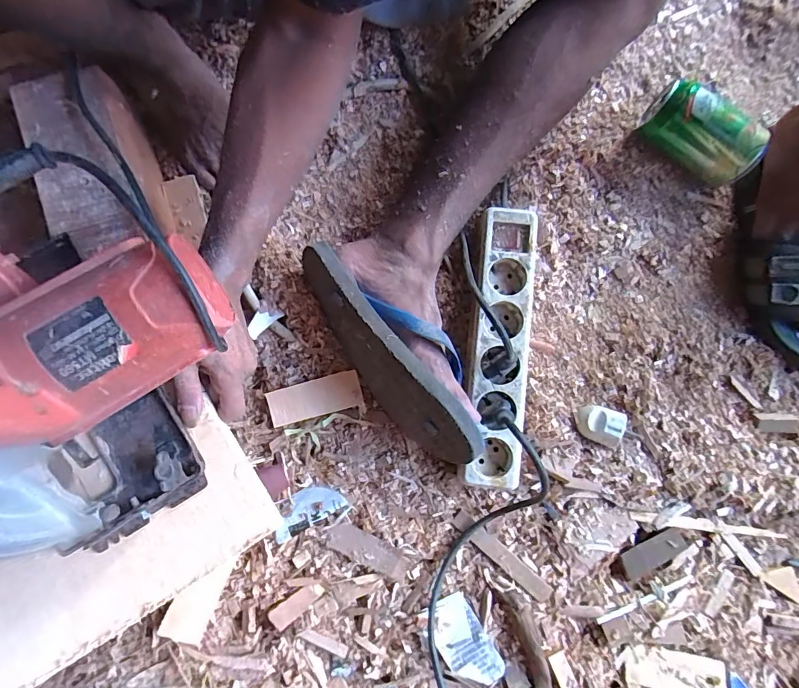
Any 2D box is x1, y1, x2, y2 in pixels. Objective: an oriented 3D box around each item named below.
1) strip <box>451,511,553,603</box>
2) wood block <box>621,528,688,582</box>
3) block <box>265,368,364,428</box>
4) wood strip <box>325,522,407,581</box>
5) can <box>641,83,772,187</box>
[{"bbox_3d":[0.103,0.214,0.436,0.114,0.005,0.018,40,84,6],"label":"strip"},{"bbox_3d":[0.254,0.209,0.432,0.065,0.009,0.025,-28,82,-4],"label":"wood block"},{"bbox_3d":[-0.087,0.054,0.440,0.093,0.009,0.037,-15,81,-2],"label":"block"},{"bbox_3d":[-0.033,0.204,0.430,0.082,0.004,0.030,24,88,8],"label":"wood strip"},{"bbox_3d":[0.326,-0.227,0.470,0.117,0.071,0.055,32,83,5],"label":"can"}]

